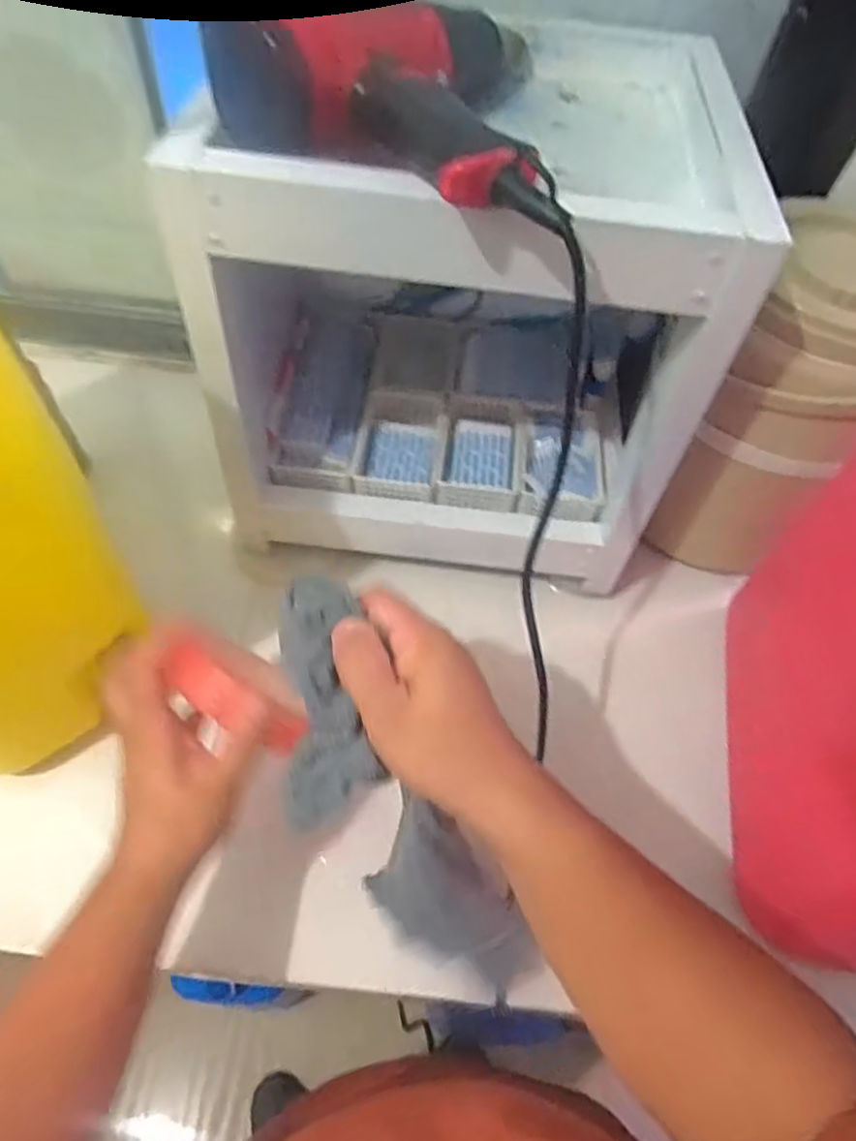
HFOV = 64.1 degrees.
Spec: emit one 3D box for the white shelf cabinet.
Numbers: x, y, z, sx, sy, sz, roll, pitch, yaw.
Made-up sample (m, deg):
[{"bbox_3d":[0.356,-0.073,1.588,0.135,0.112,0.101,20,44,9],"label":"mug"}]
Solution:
[{"bbox_3d":[0.027,-0.231,0.594,0.355,0.331,0.331,7,56,0],"label":"white shelf cabinet"}]

